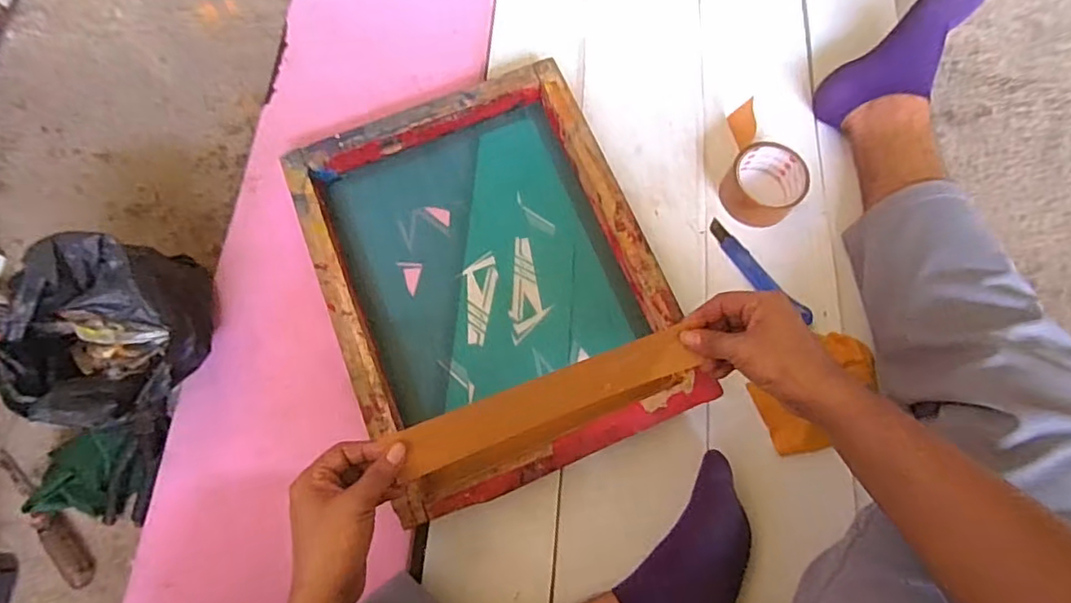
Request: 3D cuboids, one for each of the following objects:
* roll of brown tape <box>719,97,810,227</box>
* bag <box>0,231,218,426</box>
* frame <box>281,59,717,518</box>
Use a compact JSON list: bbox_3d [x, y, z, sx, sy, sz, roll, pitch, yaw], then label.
[{"bbox_3d":[0.282,-0.169,0.711,0.091,0.045,0.155,10,75,2],"label":"roll of brown tape"},{"bbox_3d":[-0.423,0.032,0.579,0.175,0.132,0.172,-41,79,-11],"label":"bag"},{"bbox_3d":[-0.050,-0.030,0.662,0.346,0.058,0.443,-22,76,-7],"label":"frame"}]

